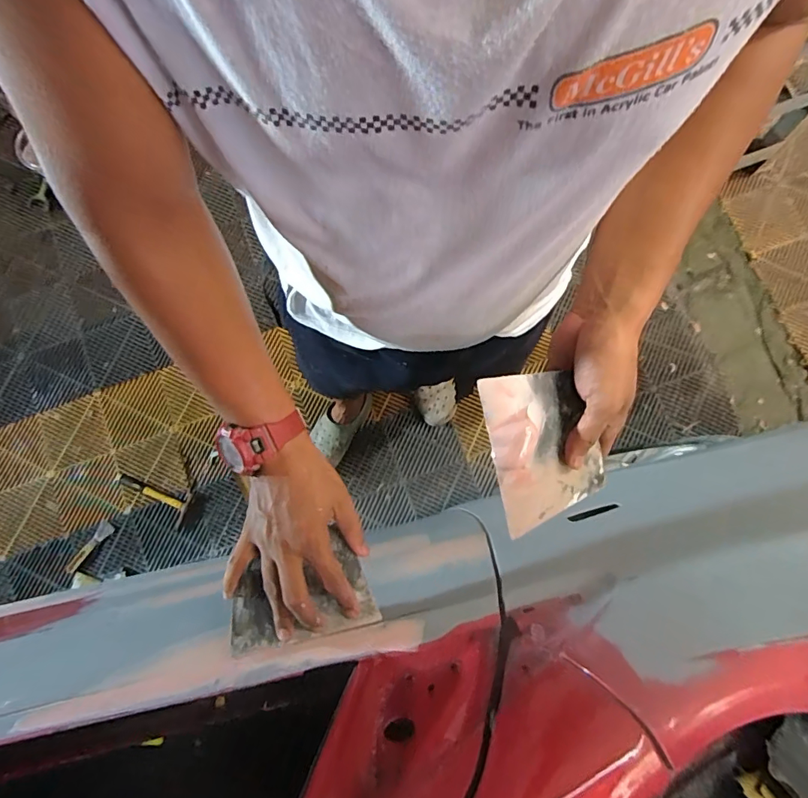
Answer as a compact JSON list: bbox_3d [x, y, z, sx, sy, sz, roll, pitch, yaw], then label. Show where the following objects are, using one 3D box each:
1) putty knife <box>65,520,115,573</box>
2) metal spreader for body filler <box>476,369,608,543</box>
[{"bbox_3d":[-0.950,0.446,1.400,0.043,0.018,0.169,36,80,9],"label":"putty knife"},{"bbox_3d":[0.123,0.041,0.406,0.095,0.008,0.139,-18,103,-10],"label":"metal spreader for body filler"}]

